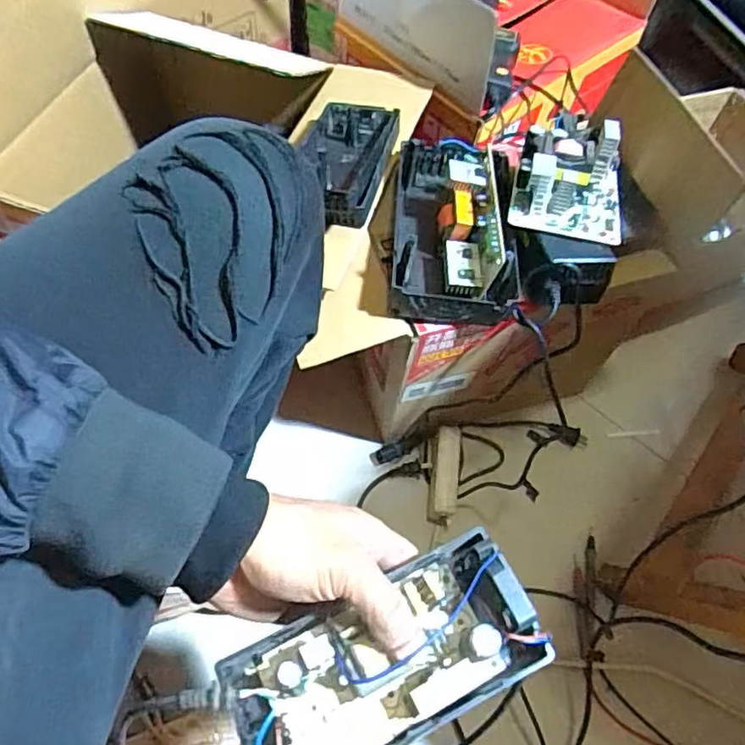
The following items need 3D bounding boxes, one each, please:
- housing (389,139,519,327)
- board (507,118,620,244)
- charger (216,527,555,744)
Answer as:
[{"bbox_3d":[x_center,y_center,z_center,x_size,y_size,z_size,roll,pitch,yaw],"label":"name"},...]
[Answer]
[{"bbox_3d":[0.083,-0.159,0.657,0.124,0.075,0.226,4,59,-2],"label":"housing"},{"bbox_3d":[0.207,-0.207,0.649,0.108,0.040,0.153,14,59,4],"label":"board"},{"bbox_3d":[0.007,0.157,0.342,0.162,0.043,0.082,-23,61,-10],"label":"charger"}]

